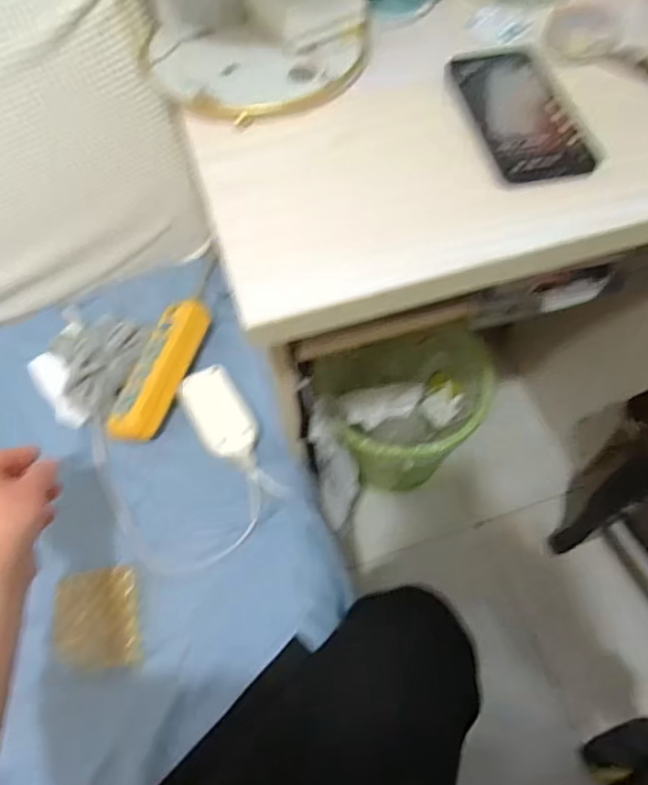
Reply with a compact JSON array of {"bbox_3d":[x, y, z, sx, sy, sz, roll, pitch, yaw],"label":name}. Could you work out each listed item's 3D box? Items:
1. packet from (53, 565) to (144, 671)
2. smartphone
[{"bbox_3d":[-0.209,0.208,0.544,0.077,0.009,0.090,-12,59,-5],"label":"packet"},{"bbox_3d":[0.149,-0.219,0.459,0.072,0.013,0.154,-11,59,-4],"label":"smartphone"}]

